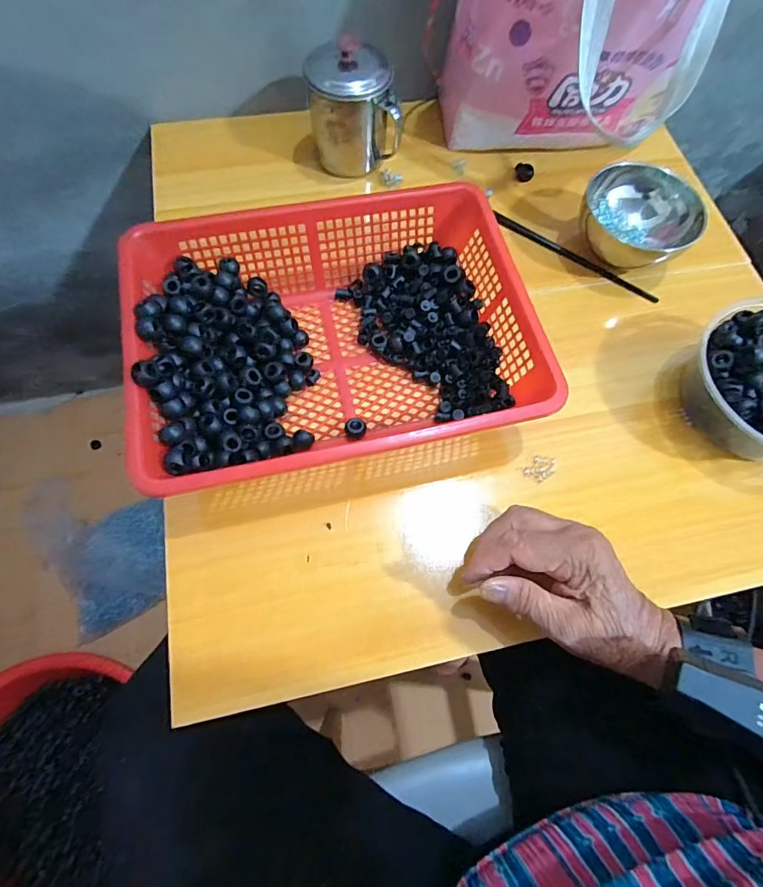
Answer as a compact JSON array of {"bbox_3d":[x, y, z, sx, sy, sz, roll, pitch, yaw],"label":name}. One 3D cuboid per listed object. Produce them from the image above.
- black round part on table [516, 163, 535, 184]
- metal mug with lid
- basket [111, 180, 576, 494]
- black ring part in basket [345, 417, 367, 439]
[{"bbox_3d":[0.158,-0.299,0.491,0.020,0.016,0.020,1,69,-2],"label":"black round part on table"},{"bbox_3d":[-0.028,-0.337,0.449,0.087,0.090,0.072,-5,69,-4],"label":"metal mug with lid"},{"bbox_3d":[-0.038,-0.086,0.362,0.290,0.078,0.211,-14,70,-8],"label":"basket"},{"bbox_3d":[-0.021,-0.012,0.369,0.017,0.012,0.015,-7,69,-5],"label":"black ring part in basket"}]

